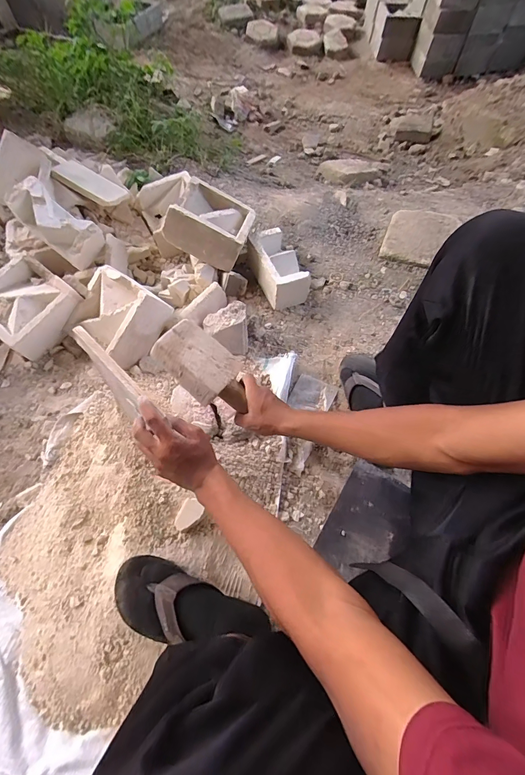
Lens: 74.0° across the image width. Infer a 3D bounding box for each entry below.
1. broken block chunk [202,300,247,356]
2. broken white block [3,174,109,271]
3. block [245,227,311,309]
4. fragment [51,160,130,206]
[{"bbox_3d":[-0.084,-0.150,0.881,0.113,0.097,0.102,22,65,11],"label":"broken block chunk"},{"bbox_3d":[-0.509,-0.417,0.878,0.189,0.130,0.101,28,66,13],"label":"broken white block"},{"bbox_3d":[0.042,-0.333,0.961,0.105,0.106,0.215,-24,78,-12],"label":"block"},{"bbox_3d":[-0.504,-0.603,1.033,0.193,0.019,0.099,27,60,-7],"label":"fragment"}]

